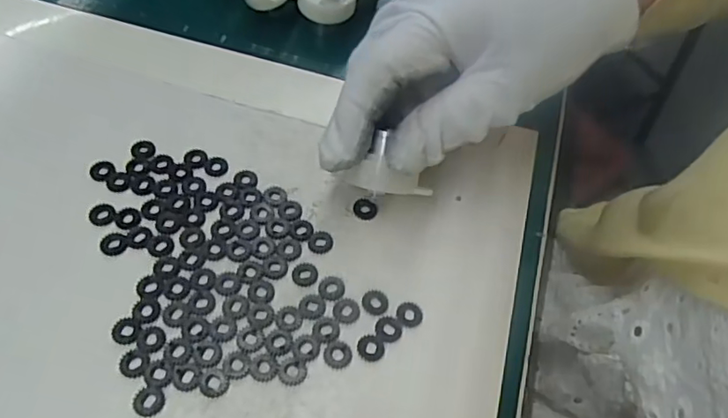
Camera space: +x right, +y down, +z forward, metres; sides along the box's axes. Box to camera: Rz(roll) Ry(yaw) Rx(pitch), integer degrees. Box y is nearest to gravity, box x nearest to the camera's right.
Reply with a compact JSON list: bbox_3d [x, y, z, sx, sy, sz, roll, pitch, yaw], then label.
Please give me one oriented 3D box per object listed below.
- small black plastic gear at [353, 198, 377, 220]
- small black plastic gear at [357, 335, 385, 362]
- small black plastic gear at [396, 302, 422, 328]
[{"bbox_3d":[0.001,0.000,0.257,0.011,0.004,0.010,2,56,-4],"label":"small black plastic gear"},{"bbox_3d":[0.003,0.053,0.220,0.010,0.004,0.010,8,56,0],"label":"small black plastic gear"},{"bbox_3d":[0.018,0.042,0.230,0.010,0.004,0.011,2,56,-4],"label":"small black plastic gear"}]

